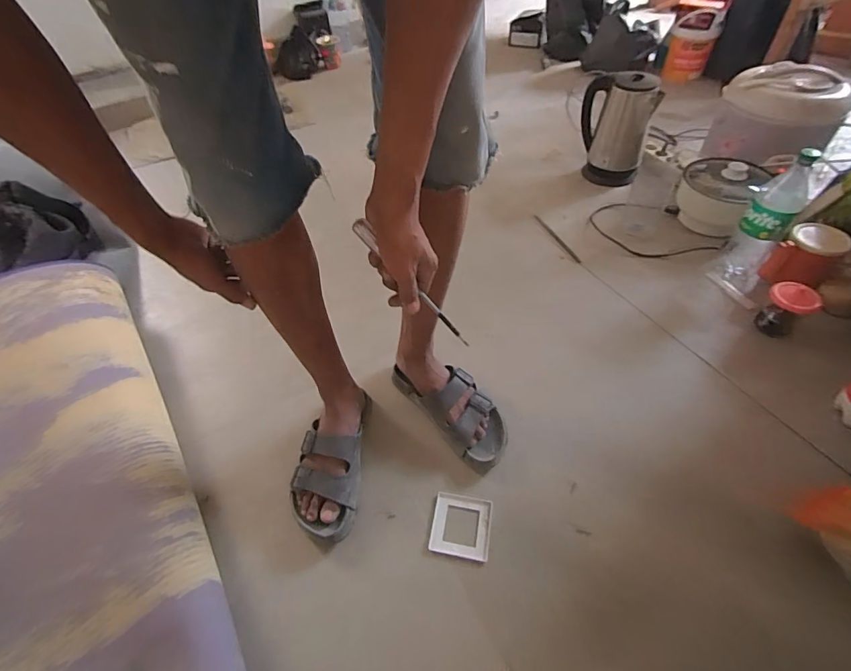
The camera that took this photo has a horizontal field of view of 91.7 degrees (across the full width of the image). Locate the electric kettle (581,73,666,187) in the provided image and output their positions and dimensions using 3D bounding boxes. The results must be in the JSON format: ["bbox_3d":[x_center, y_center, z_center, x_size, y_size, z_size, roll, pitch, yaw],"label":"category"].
[{"bbox_3d":[0.525,-0.574,1.164,0.190,0.262,0.119,16,51,16],"label":"electric kettle"}]

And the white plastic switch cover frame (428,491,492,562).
[{"bbox_3d":[0.054,0.287,0.627,0.087,0.007,0.086,8,49,9],"label":"white plastic switch cover frame"}]

